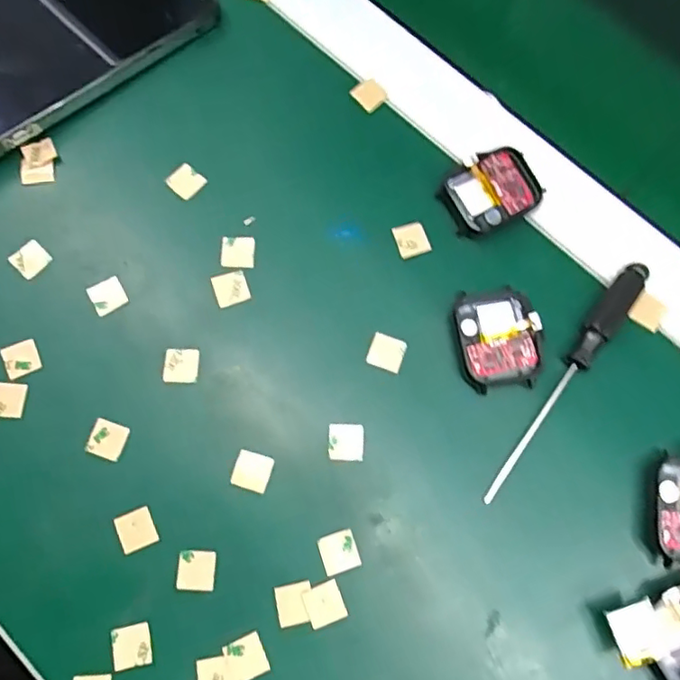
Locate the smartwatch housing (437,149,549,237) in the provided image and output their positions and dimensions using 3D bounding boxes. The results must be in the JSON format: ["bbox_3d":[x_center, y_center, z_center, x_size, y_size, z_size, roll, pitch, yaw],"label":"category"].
[{"bbox_3d":[0.075,-0.074,0.294,0.047,0.007,0.036,-23,76,-7],"label":"smartwatch housing"}]

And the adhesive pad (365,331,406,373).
[{"bbox_3d":[0.022,0.005,0.277,0.016,0.004,0.016,18,75,4],"label":"adhesive pad"}]

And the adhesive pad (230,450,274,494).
[{"bbox_3d":[-0.039,0.058,0.262,0.016,0.004,0.016,17,75,4],"label":"adhesive pad"}]

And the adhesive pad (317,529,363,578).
[{"bbox_3d":[0.000,0.091,0.254,0.016,0.004,0.016,-18,76,-5],"label":"adhesive pad"}]

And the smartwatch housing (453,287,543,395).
[{"bbox_3d":[0.073,0.000,0.274,0.037,0.009,0.045,-5,75,-2],"label":"smartwatch housing"}]

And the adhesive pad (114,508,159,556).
[{"bbox_3d":[-0.088,0.082,0.255,0.015,0.004,0.016,-21,76,-6],"label":"adhesive pad"}]

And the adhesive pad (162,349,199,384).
[{"bbox_3d":[-0.074,0.012,0.274,0.015,0.004,0.016,2,75,0],"label":"adhesive pad"}]

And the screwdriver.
[{"bbox_3d":[0.103,0.017,0.271,0.013,0.010,0.130,38,78,9],"label":"screwdriver"}]

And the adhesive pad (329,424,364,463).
[{"bbox_3d":[0.003,0.046,0.266,0.016,0.004,0.016,1,75,0],"label":"adhesive pad"}]

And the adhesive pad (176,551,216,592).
[{"bbox_3d":[-0.061,0.098,0.251,0.016,0.004,0.016,2,75,0],"label":"adhesive pad"}]

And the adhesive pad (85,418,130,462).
[{"bbox_3d":[-0.104,0.044,0.265,0.016,0.004,0.016,19,75,5],"label":"adhesive pad"}]

